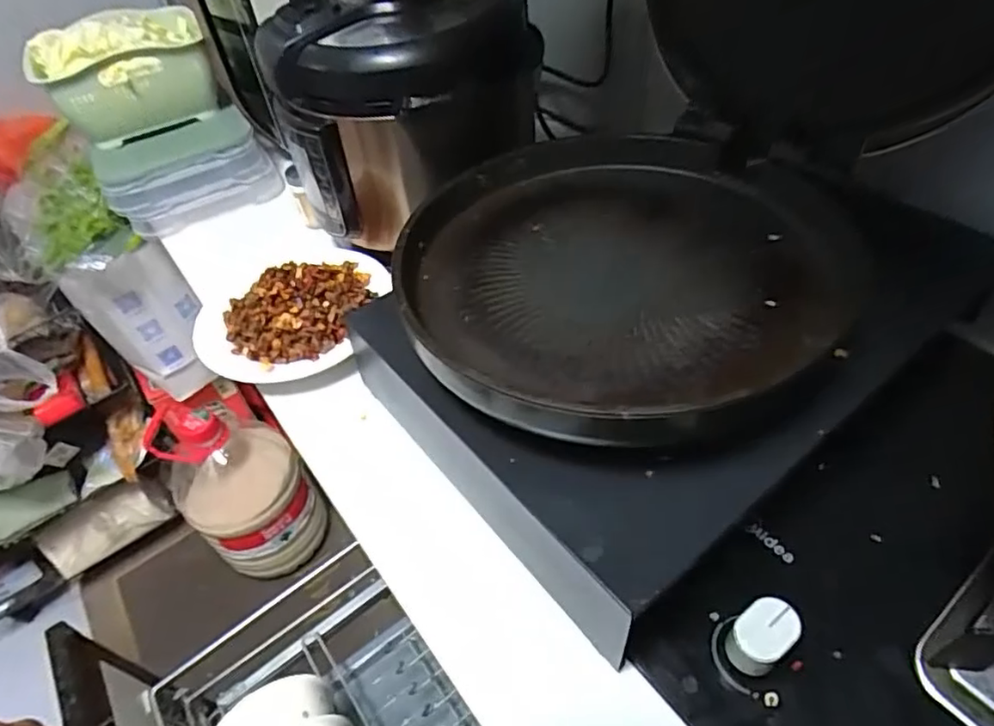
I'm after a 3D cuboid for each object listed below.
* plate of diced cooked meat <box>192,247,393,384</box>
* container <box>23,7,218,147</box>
[{"bbox_3d":[-0.214,-0.058,0.634,0.204,0.055,0.168,-19,46,-11],"label":"plate of diced cooked meat"},{"bbox_3d":[-0.518,-0.413,0.849,0.215,0.119,0.190,-25,48,-17],"label":"container"}]

